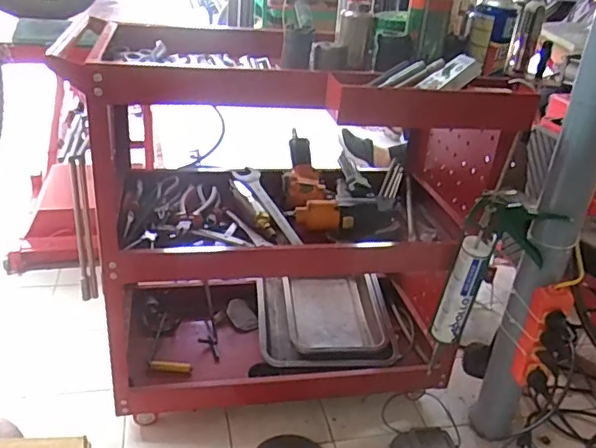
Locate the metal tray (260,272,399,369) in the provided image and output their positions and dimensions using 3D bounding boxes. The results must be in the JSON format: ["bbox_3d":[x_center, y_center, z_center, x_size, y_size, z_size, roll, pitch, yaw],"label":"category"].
[{"bbox_3d":[0.058,0.214,1.281,0.293,0.069,0.282,0,28,-10],"label":"metal tray"}]

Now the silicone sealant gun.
[{"bbox_3d":[0.346,0.117,1.041,0.160,0.367,0.058,8,28,6],"label":"silicone sealant gun"}]

